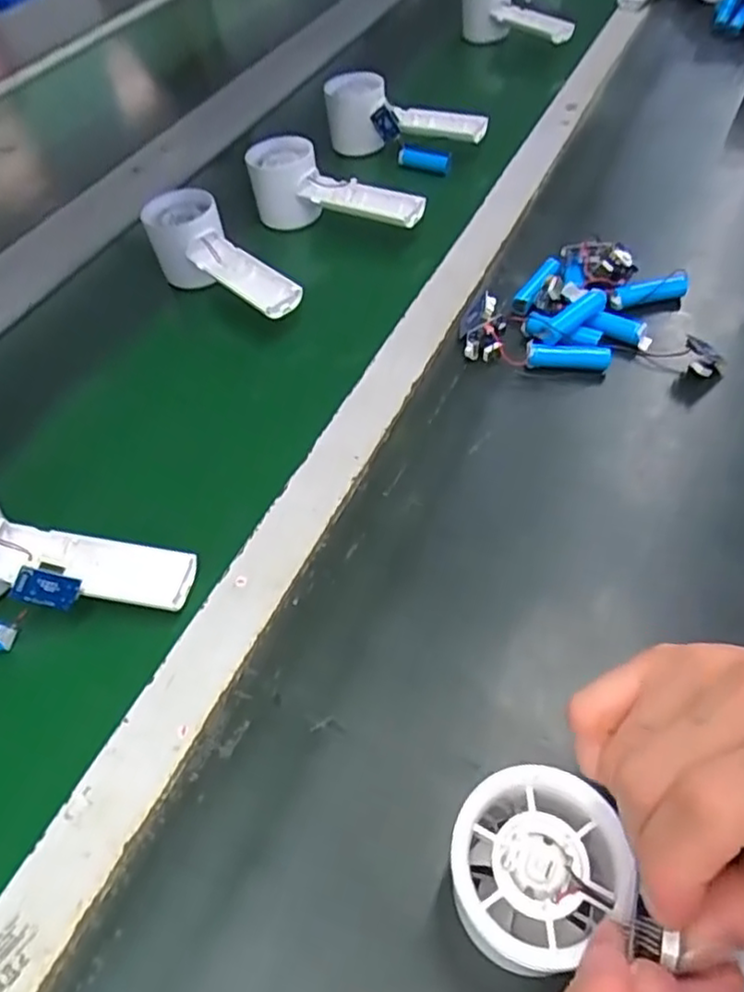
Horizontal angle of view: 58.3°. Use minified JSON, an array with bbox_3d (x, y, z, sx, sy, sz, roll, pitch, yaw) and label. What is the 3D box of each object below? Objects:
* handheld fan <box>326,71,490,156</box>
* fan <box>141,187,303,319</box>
[{"bbox_3d":[0.027,-0.348,0.618,0.157,0.062,0.050,23,57,21],"label":"handheld fan"},{"bbox_3d":[-0.115,-0.175,0.497,0.053,0.051,0.147,-32,56,-20],"label":"fan"}]

